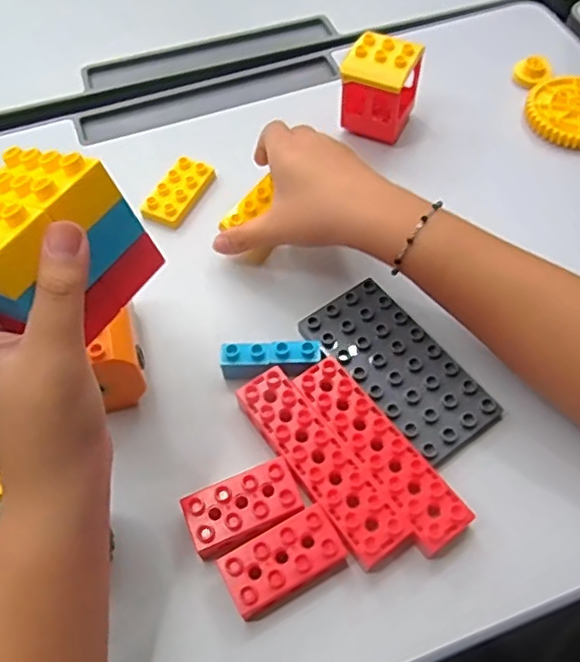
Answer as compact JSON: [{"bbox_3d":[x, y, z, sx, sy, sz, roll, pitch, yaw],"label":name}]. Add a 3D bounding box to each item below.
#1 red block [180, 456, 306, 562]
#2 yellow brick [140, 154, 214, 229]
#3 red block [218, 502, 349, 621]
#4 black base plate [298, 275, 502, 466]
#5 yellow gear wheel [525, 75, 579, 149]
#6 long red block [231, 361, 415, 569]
[{"bbox_3d":[-0.026,0.100,0.349,0.062,0.023,0.032,-21,60,-11],"label":"red block"},{"bbox_3d":[-0.087,-0.109,0.490,0.030,0.016,0.068,23,62,15],"label":"yellow brick"},{"bbox_3d":[-0.003,0.125,0.334,0.062,0.023,0.032,-27,61,-14],"label":"red block"},{"bbox_3d":[0.070,0.023,0.402,0.061,0.014,0.126,-35,63,-18],"label":"black base plate"},{"bbox_3d":[0.245,-0.188,0.530,0.081,0.014,0.078,14,60,10],"label":"yellow gear wheel"},{"bbox_3d":[0.018,0.078,0.363,0.034,0.025,0.126,-32,61,-17],"label":"long red block"}]

